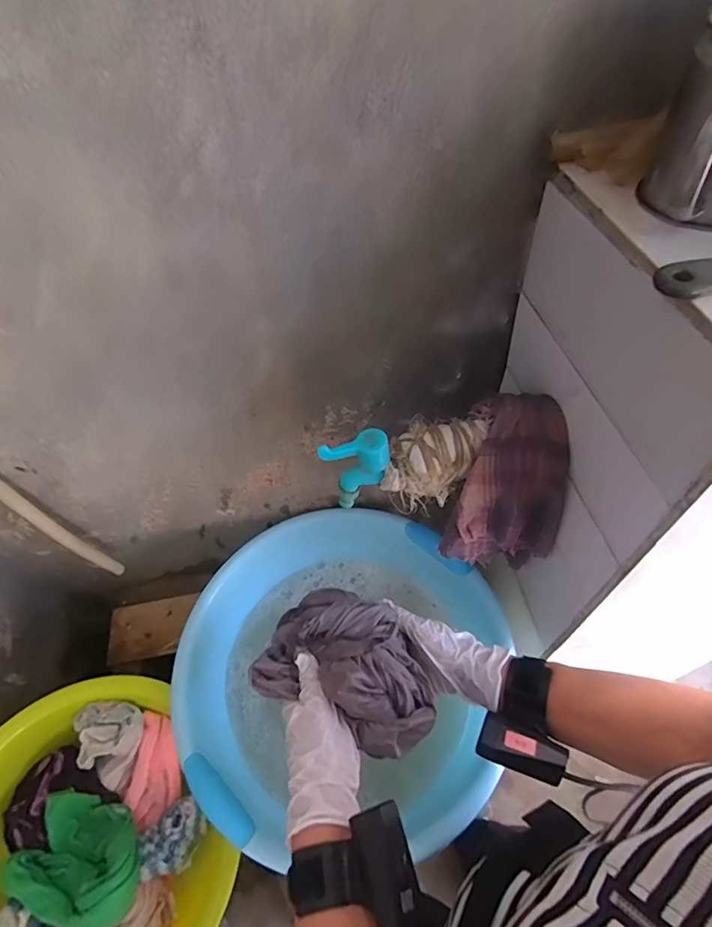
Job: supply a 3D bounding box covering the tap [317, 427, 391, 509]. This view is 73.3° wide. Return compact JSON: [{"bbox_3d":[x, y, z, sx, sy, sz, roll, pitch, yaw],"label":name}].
[{"bbox_3d":[0.001,0.004,0.465,0.062,0.088,0.025,-6,54,0],"label":"tap"}]

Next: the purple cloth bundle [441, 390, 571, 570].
[{"bbox_3d":[0.159,0.024,0.509,0.110,0.187,0.101,5,54,8],"label":"purple cloth bundle"}]

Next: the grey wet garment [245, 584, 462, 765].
[{"bbox_3d":[-0.002,0.175,0.420,0.152,0.052,0.104,20,58,18],"label":"grey wet garment"}]

